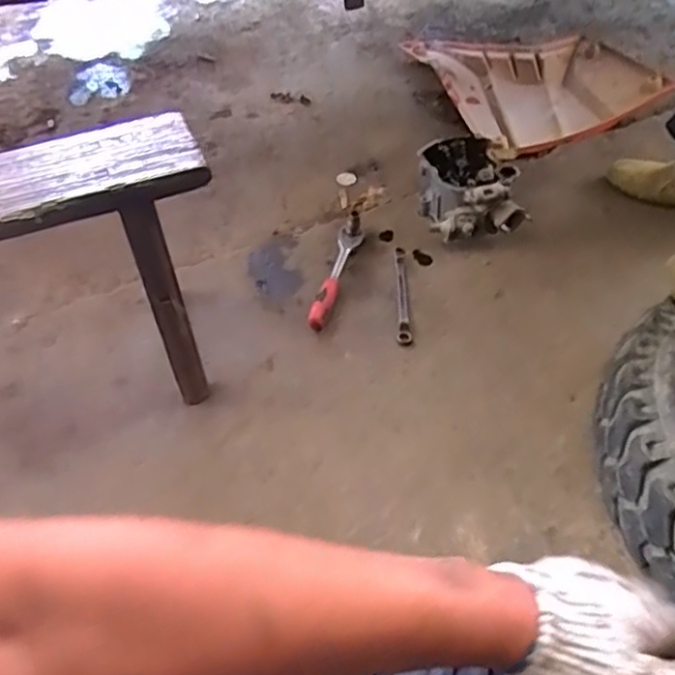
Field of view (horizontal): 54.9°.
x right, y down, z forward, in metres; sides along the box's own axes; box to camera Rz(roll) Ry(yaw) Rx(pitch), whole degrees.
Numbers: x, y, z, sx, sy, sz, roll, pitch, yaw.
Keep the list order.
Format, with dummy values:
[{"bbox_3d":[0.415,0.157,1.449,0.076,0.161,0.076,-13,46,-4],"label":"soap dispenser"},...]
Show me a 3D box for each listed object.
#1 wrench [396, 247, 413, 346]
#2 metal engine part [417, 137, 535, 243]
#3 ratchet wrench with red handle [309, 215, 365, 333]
[{"bbox_3d":[0.095,-0.067,0.967,0.019,0.005,0.206,-1,48,2],"label":"wrench"},{"bbox_3d":[0.217,-0.245,1.072,0.153,0.083,0.195,-3,50,0],"label":"metal engine part"},{"bbox_3d":[0.002,-0.104,0.995,0.039,0.024,0.244,8,48,10],"label":"ratchet wrench with red handle"}]

